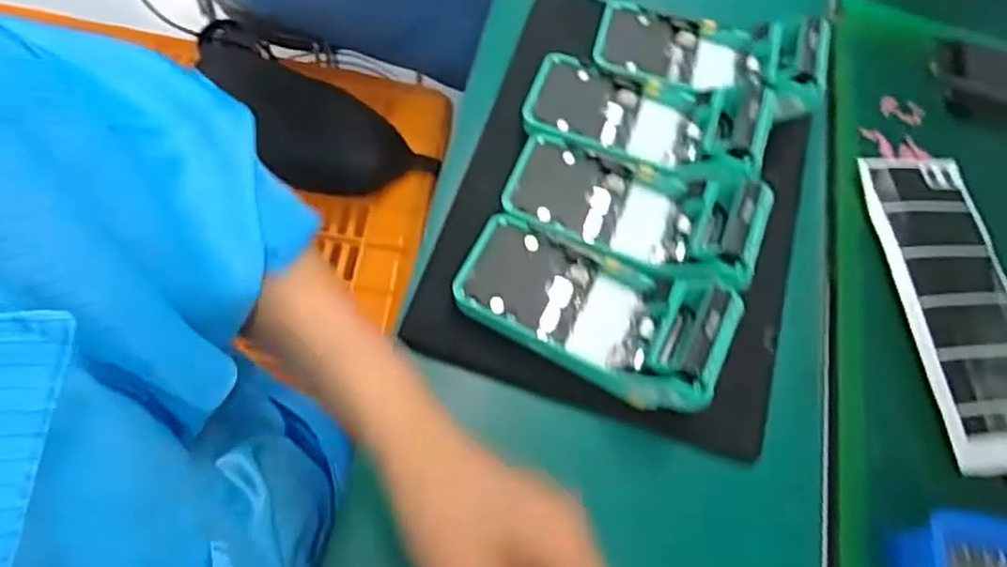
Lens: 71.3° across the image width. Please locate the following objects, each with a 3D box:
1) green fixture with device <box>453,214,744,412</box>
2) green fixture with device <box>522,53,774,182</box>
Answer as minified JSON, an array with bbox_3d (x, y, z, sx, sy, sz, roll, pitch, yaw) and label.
[{"bbox_3d":[0.056,0.018,0.460,0.170,0.074,0.079,24,63,10],"label":"green fixture with device"},{"bbox_3d":[0.104,-0.127,0.515,0.171,0.042,0.081,21,63,8],"label":"green fixture with device"}]

